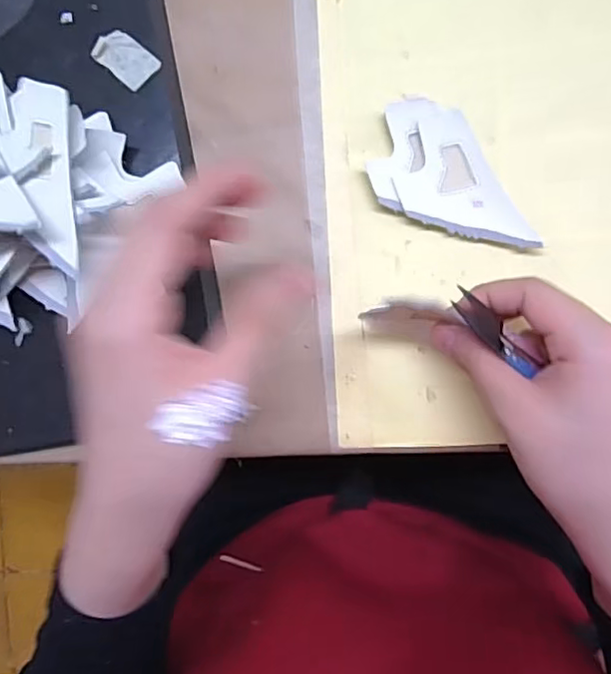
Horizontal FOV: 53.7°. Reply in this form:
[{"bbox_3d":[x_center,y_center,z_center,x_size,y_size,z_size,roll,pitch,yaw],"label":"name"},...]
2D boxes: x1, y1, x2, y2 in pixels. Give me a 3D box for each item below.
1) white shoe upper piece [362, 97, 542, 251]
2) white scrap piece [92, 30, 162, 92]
[{"bbox_3d":[0.081,-0.085,0.319,0.091,0.013,0.056,20,92,1],"label":"white shoe upper piece"},{"bbox_3d":[-0.092,-0.143,0.310,0.031,0.004,0.021,39,91,-4],"label":"white scrap piece"}]

